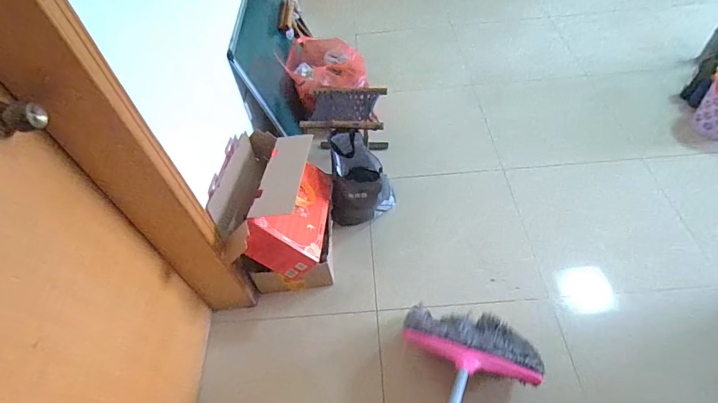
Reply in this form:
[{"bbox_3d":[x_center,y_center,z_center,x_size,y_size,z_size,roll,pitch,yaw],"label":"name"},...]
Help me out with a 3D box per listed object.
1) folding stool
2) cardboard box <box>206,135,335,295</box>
[{"bbox_3d":[-0.040,-0.286,1.642,0.309,0.303,0.253,0,53,5],"label":"folding stool"},{"bbox_3d":[-0.255,0.032,1.361,0.299,0.442,0.468,-4,53,2],"label":"cardboard box"}]

